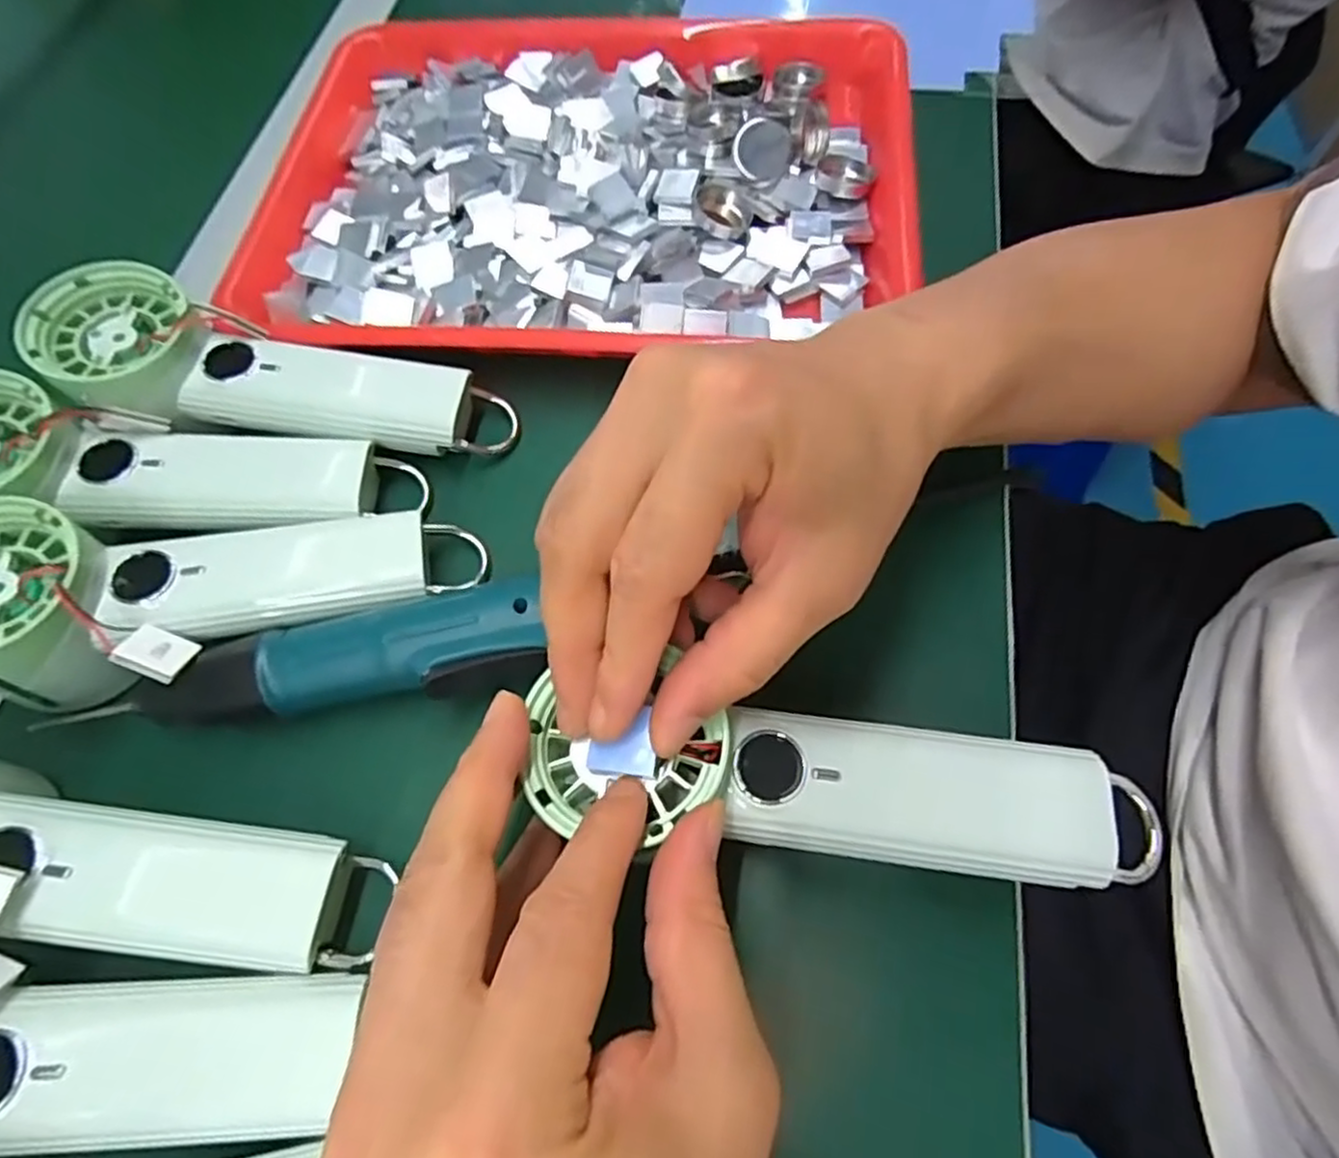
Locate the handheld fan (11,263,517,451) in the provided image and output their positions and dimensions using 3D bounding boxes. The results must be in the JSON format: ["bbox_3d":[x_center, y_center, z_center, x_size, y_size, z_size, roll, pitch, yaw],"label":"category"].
[{"bbox_3d":[-0.166,-0.085,0.309,0.191,0.025,0.057,12,66,-6],"label":"handheld fan"}]

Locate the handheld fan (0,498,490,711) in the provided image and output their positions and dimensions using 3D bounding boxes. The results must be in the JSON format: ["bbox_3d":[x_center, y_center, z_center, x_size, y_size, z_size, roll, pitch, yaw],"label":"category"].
[{"bbox_3d":[-0.173,0.005,0.276,0.196,0.045,0.072,-7,65,-14],"label":"handheld fan"}]

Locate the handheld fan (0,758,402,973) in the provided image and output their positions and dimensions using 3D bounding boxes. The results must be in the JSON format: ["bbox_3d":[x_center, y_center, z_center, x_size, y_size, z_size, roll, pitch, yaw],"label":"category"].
[{"bbox_3d":[-0.192,0.095,0.234,0.187,0.051,0.060,11,66,-5],"label":"handheld fan"}]

